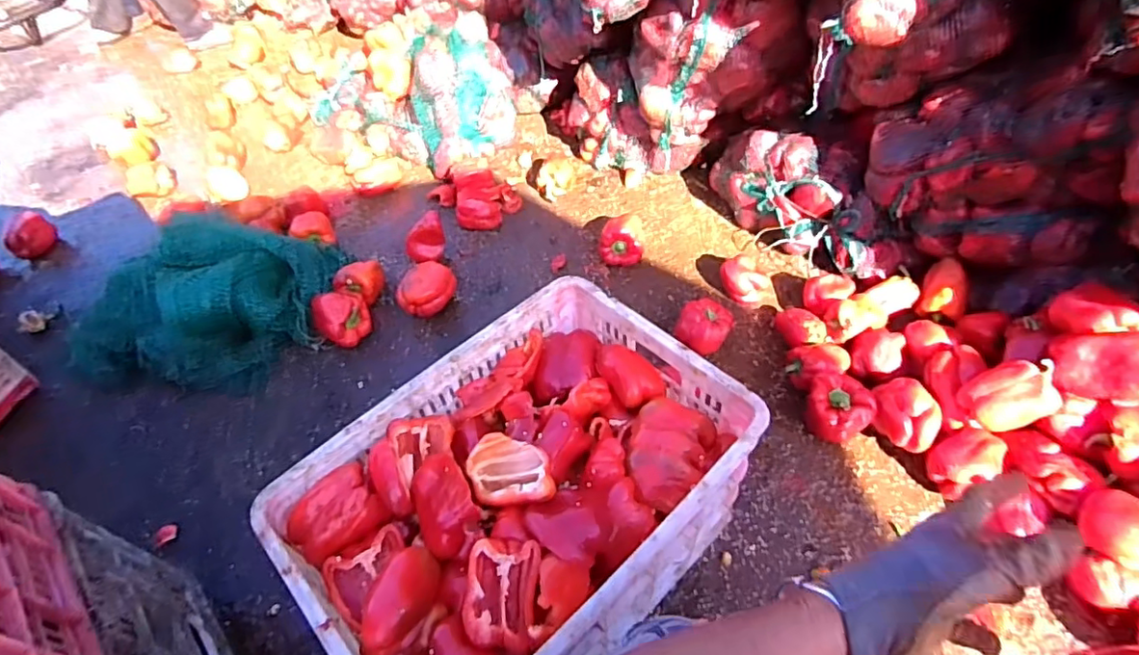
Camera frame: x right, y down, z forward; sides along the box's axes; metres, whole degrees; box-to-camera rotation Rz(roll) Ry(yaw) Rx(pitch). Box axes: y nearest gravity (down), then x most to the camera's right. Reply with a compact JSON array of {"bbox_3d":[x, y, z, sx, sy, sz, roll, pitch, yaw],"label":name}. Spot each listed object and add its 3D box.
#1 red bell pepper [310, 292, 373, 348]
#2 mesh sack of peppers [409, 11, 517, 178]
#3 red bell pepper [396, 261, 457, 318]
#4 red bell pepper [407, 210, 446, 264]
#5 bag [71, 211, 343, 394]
[{"bbox_3d":[-0.450,-0.017,1.171,0.098,0.083,0.100,-3,49,3],"label":"red bell pepper"},{"bbox_3d":[-0.284,-0.620,1.567,0.264,0.194,0.449,-17,50,-9],"label":"mesh sack of peppers"},{"bbox_3d":[-0.292,-0.075,1.210,0.095,0.076,0.110,22,55,22],"label":"red bell pepper"},{"bbox_3d":[-0.314,-0.186,1.284,0.089,0.106,0.060,-17,50,-9],"label":"red bell pepper"},{"bbox_3d":[-0.735,-0.069,1.189,0.454,0.178,0.359,4,50,8],"label":"bag"}]

